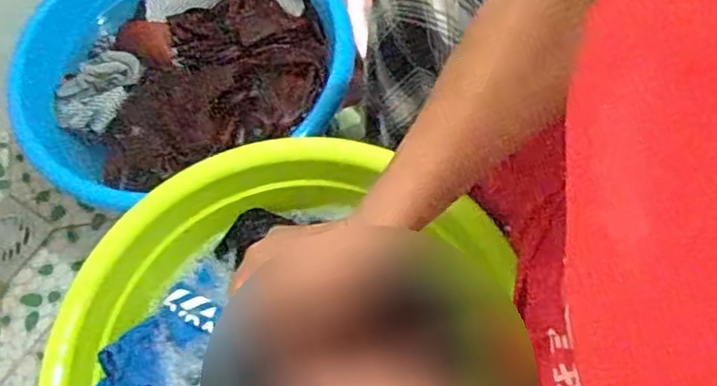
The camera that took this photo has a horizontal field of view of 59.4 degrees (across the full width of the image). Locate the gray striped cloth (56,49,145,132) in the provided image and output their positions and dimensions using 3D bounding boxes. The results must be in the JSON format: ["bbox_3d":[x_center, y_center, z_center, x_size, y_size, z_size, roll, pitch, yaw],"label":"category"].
[{"bbox_3d":[-0.348,-0.138,0.827,0.088,0.023,0.122,23,69,14],"label":"gray striped cloth"}]

